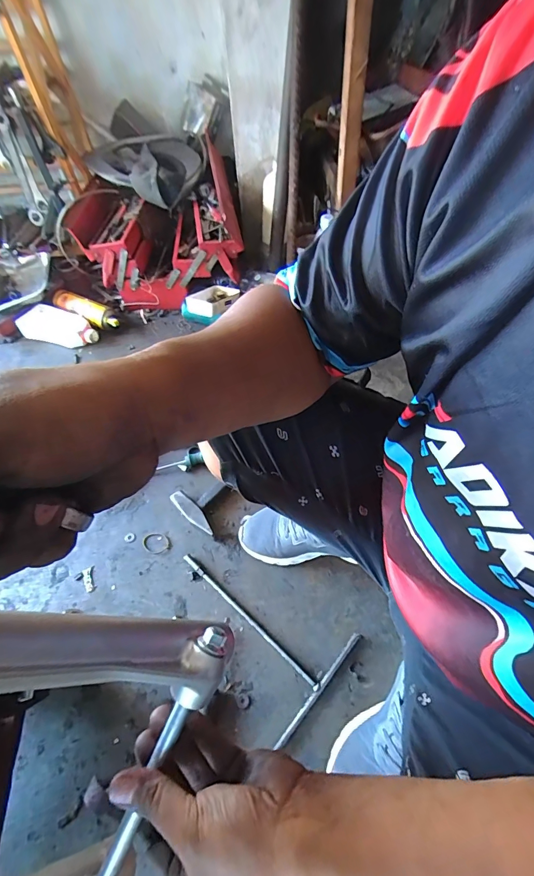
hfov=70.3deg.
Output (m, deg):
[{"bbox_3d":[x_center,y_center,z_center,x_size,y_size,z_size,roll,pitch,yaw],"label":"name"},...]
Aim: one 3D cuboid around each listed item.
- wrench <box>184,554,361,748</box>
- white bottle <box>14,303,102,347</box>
[{"bbox_3d":[-0.027,0.297,0.629,0.306,0.011,0.182,35,62,24],"label":"wrench"},{"bbox_3d":[-0.584,-0.314,1.068,0.237,0.060,0.088,9,55,9],"label":"white bottle"}]

